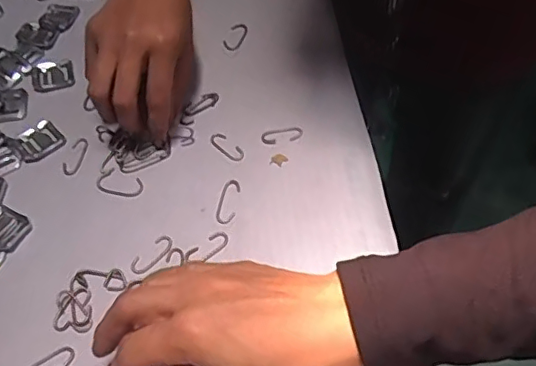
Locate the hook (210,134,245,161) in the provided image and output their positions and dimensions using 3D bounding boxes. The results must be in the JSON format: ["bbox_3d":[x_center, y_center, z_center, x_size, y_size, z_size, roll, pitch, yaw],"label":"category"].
[{"bbox_3d":[-0.031,-0.028,0.430,0.033,0.004,0.013,38,66,25],"label":"hook"}]

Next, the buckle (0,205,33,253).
[{"bbox_3d":[-0.188,0.031,0.395,0.034,0.004,0.029,22,60,17],"label":"buckle"}]

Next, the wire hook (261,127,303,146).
[{"bbox_3d":[0.011,-0.037,0.431,0.032,0.004,0.013,-8,56,-2],"label":"wire hook"}]

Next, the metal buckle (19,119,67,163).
[{"bbox_3d":[-0.181,-0.034,0.441,0.034,0.005,0.031,-39,62,-21],"label":"metal buckle"}]

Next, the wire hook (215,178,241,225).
[{"bbox_3d":[-0.029,0.012,0.402,0.014,0.004,0.037,8,57,9],"label":"wire hook"}]

